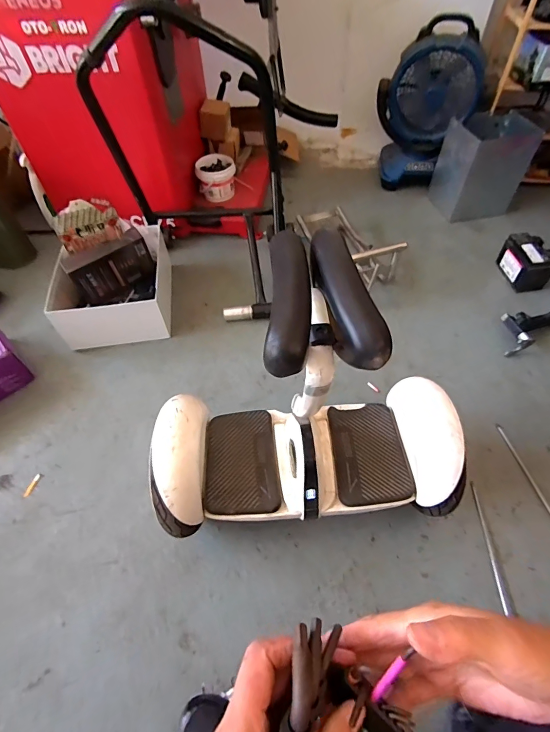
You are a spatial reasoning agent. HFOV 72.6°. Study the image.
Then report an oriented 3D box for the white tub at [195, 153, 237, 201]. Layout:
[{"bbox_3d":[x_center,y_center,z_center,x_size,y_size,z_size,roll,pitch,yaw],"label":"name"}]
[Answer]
[{"bbox_3d":[-0.210,-0.681,1.360,0.141,0.116,0.112,-7,54,-3],"label":"white tub"}]

